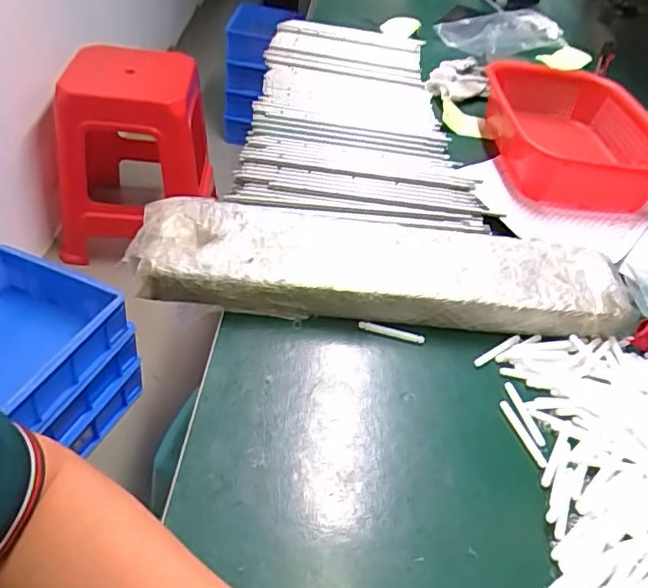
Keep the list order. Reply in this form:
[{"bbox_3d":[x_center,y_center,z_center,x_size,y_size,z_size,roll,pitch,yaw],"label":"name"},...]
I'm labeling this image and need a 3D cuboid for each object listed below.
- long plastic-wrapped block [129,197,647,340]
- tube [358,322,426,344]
[{"bbox_3d":[0.059,-0.026,0.534,0.448,0.054,0.111,4,42,-4],"label":"long plastic-wrapped block"},{"bbox_3d":[0.061,0.034,0.503,0.061,0.004,0.007,14,86,0],"label":"tube"}]

